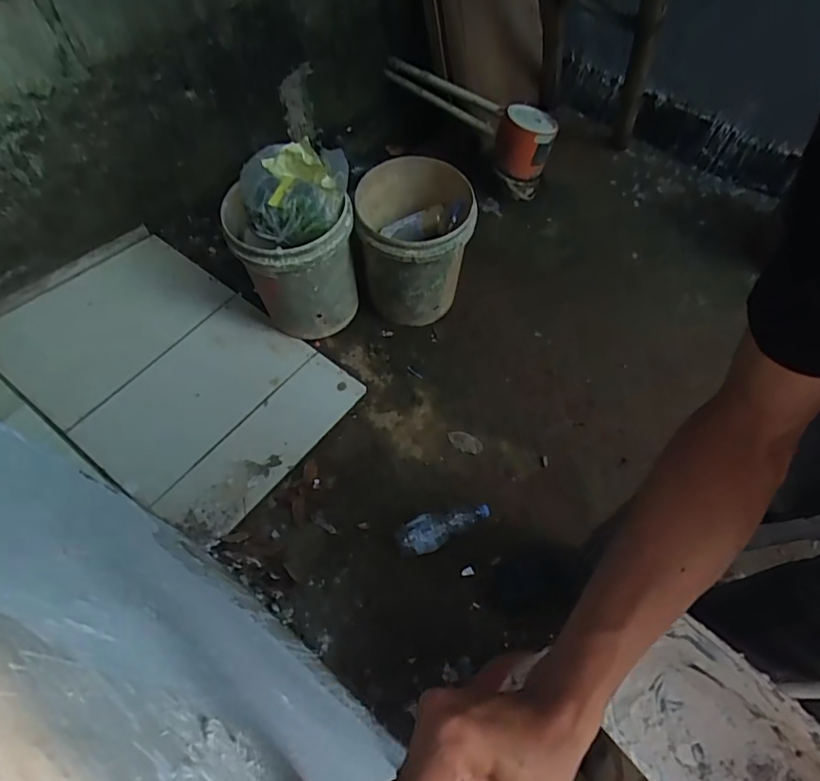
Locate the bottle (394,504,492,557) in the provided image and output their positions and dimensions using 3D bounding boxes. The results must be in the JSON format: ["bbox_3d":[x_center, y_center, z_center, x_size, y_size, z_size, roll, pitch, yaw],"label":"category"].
[{"bbox_3d":[0.083,0.335,1.254,0.232,0.061,0.086,-8,62,-7],"label":"bottle"}]

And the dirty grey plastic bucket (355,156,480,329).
[{"bbox_3d":[0.009,-0.389,1.468,0.312,0.393,0.320,-9,64,-6],"label":"dirty grey plastic bucket"}]

